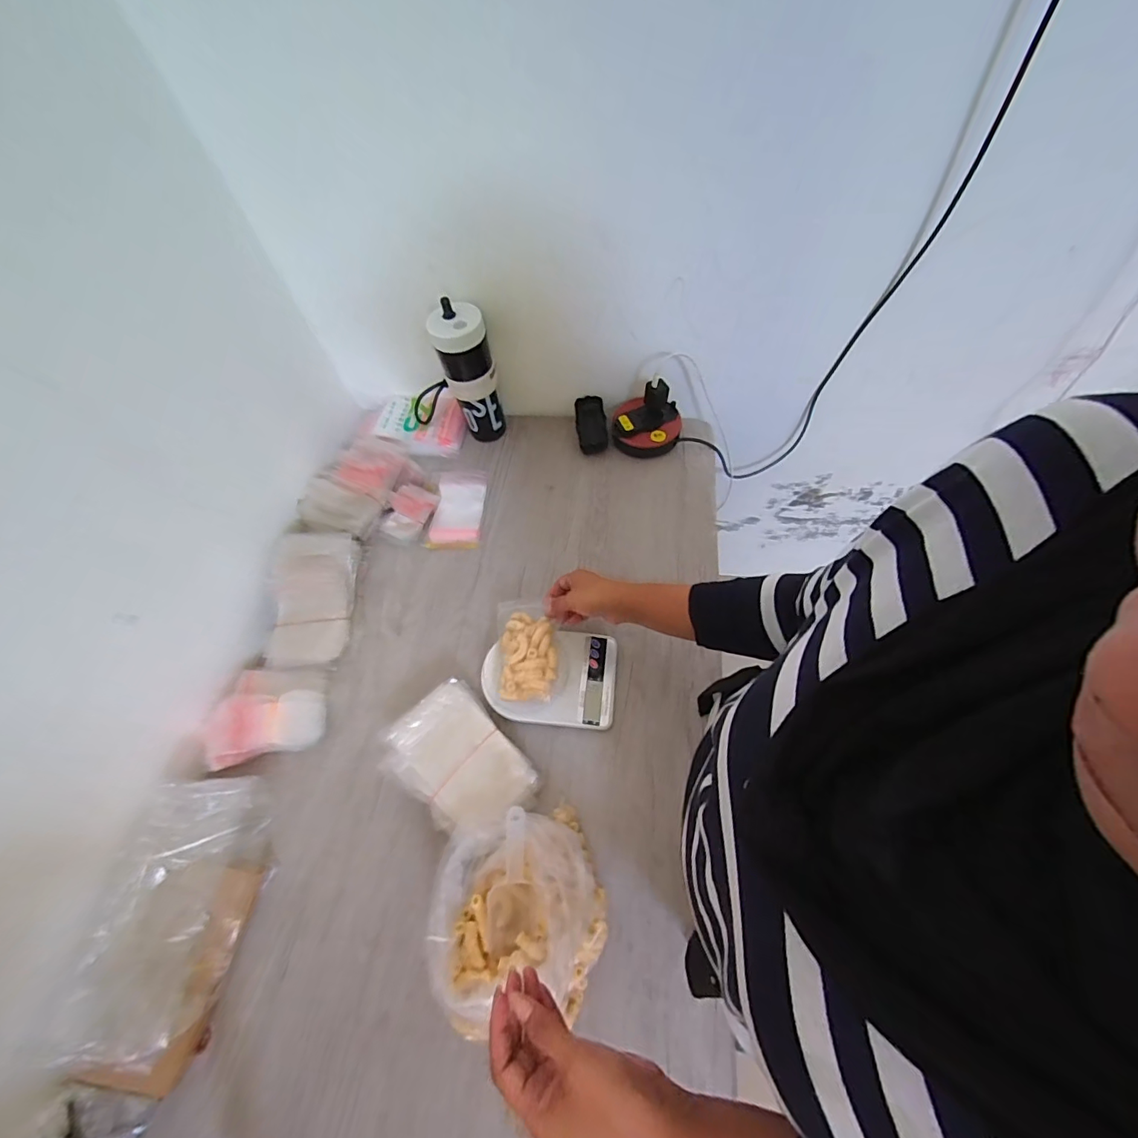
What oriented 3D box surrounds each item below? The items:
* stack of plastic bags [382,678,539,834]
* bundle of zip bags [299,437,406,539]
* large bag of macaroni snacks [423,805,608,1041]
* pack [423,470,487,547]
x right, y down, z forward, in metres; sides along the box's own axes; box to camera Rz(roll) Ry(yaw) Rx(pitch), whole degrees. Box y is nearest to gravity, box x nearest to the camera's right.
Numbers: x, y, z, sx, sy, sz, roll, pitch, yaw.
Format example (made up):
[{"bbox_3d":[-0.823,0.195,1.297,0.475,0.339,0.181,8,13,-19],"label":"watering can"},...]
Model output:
[{"bbox_3d":[-0.141,0.248,0.615,0.134,0.048,0.182,-39,65,-16],"label":"stack of plastic bags"},{"bbox_3d":[-0.359,-0.136,0.813,0.123,0.069,0.192,26,68,16],"label":"bundle of zip bags"},{"bbox_3d":[-0.054,0.362,0.514,0.172,0.115,0.182,-9,63,-1],"label":"large bag of macaroni snacks"},{"bbox_3d":[-0.190,-0.109,0.829,0.086,0.015,0.156,1,63,4],"label":"pack"}]

